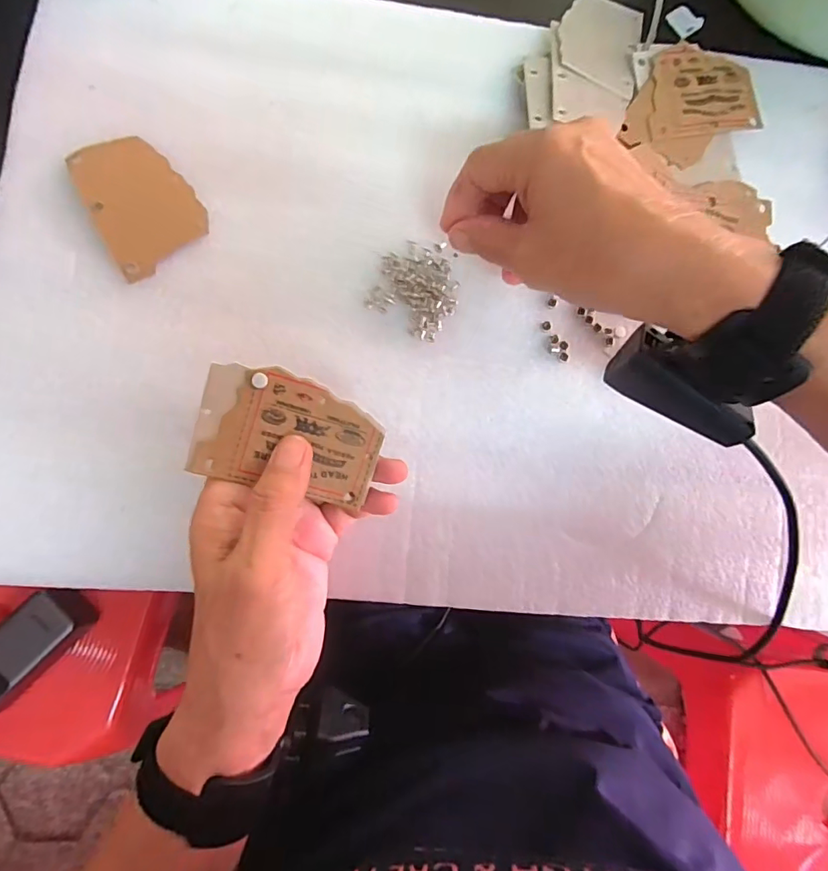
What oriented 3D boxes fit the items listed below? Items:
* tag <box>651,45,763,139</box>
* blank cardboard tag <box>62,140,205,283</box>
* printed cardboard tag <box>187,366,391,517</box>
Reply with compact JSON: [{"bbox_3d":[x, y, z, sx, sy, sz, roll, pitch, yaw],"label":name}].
[{"bbox_3d":[0.183,-0.219,0.312,0.078,0.004,0.058,-8,84,-6],"label":"tag"},{"bbox_3d":[-0.153,-0.131,0.278,0.055,0.004,0.075,-28,93,-13],"label":"blank cardboard tag"},{"bbox_3d":[-0.057,0.000,0.232,0.083,0.004,0.053,16,98,-17],"label":"printed cardboard tag"}]

